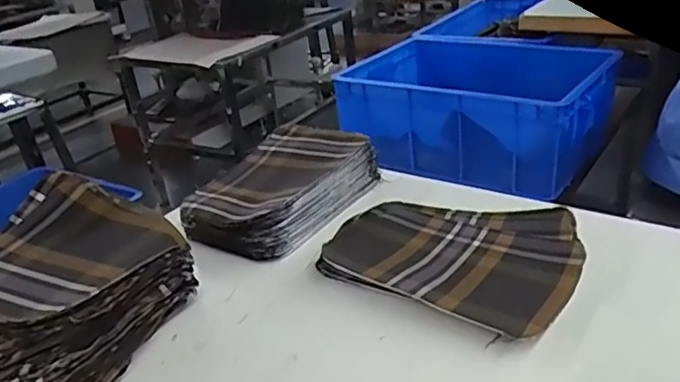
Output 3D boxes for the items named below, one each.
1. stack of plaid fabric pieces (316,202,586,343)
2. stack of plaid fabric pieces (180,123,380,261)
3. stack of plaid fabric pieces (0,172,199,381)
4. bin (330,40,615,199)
[{"bbox_3d":[0.094,0.051,0.524,0.210,0.020,0.151,11,32,32],"label":"stack of plaid fabric pieces"},{"bbox_3d":[-0.060,-0.009,0.652,0.139,0.045,0.214,12,33,33],"label":"stack of plaid fabric pieces"},{"bbox_3d":[-0.223,0.086,0.453,0.144,0.093,0.222,7,30,25],"label":"stack of plaid fabric pieces"},{"bbox_3d":[0.308,-0.196,1.352,0.522,0.184,0.405,13,33,34],"label":"bin"}]

